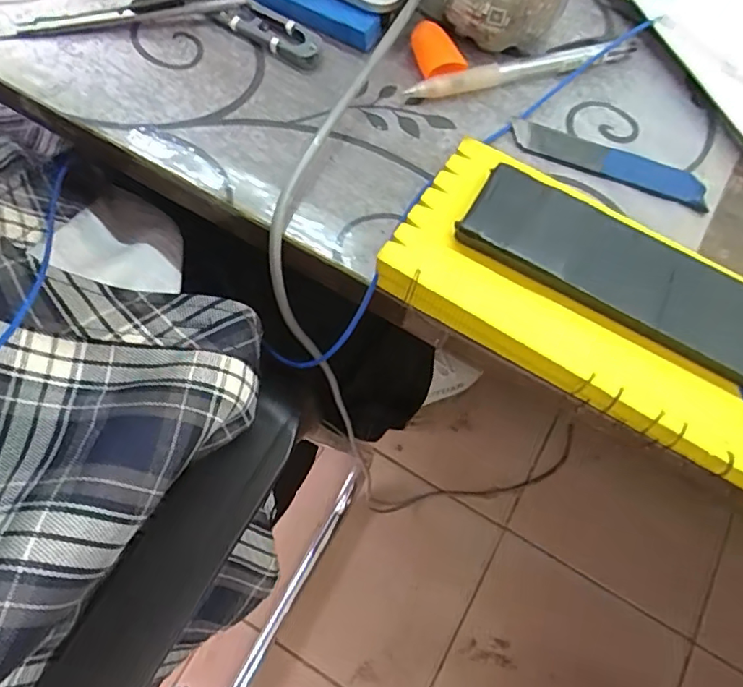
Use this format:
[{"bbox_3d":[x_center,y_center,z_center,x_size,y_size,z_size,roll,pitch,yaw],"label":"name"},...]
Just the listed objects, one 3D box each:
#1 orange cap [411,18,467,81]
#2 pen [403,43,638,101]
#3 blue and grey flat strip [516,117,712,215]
[{"bbox_3d":[0.034,-0.154,0.298,0.020,0.016,0.036,-18,60,-7],"label":"orange cap"},{"bbox_3d":[0.080,-0.145,0.297,0.123,0.014,0.009,-16,60,-5],"label":"pen"},{"bbox_3d":[0.118,-0.091,0.281,0.098,0.004,0.019,21,76,5],"label":"blue and grey flat strip"}]

